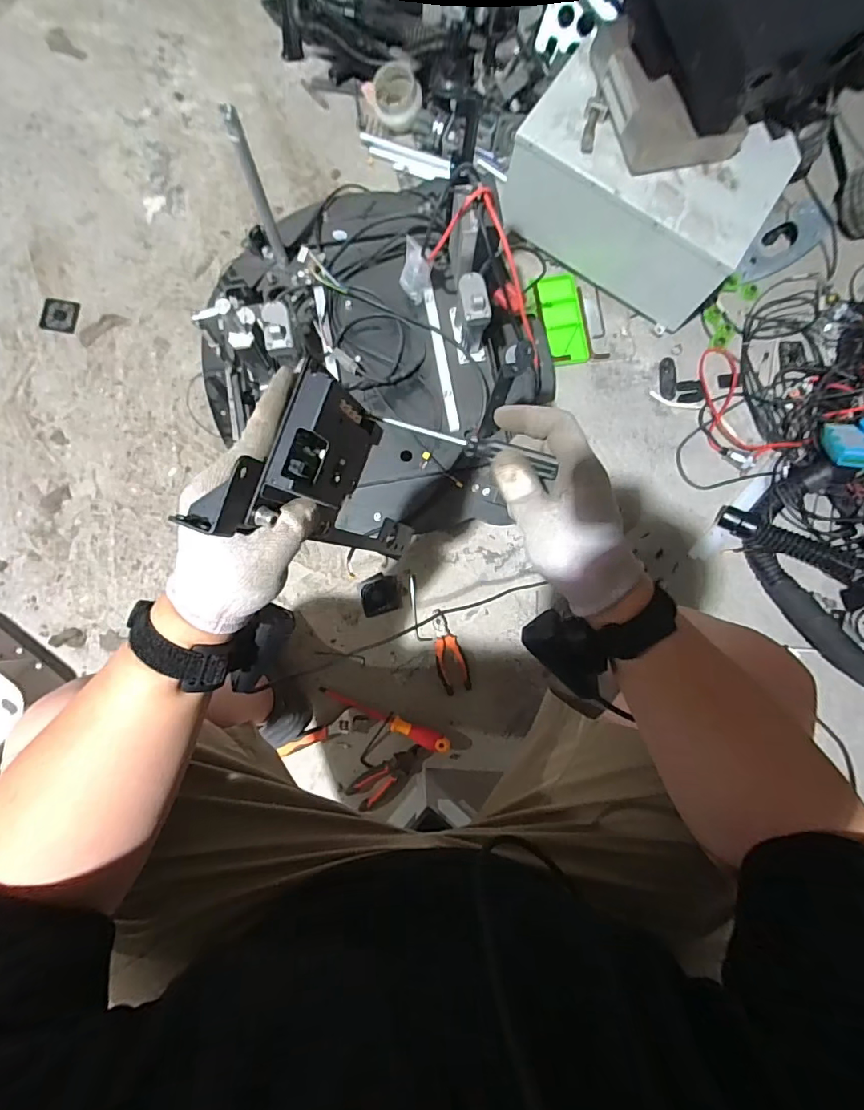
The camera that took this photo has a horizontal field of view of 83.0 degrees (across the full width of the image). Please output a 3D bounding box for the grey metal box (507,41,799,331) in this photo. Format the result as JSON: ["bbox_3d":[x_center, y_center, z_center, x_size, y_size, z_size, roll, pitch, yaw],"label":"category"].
[{"bbox_3d":[0.380,-0.675,0.907,0.427,0.198,0.255,34,82,2],"label":"grey metal box"}]

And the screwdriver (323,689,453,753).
[{"bbox_3d":[-0.086,0.300,0.884,0.252,0.041,0.026,22,82,0],"label":"screwdriver"}]

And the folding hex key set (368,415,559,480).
[{"bbox_3d":[0.020,-0.080,0.339,0.133,0.014,0.015,16,82,6],"label":"folding hex key set"}]

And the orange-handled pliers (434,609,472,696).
[{"bbox_3d":[0.029,0.180,0.912,0.055,0.013,0.153,-19,84,-5],"label":"orange-handled pliers"}]

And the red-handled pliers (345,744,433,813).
[{"bbox_3d":[-0.075,0.397,0.876,0.150,0.021,0.053,-35,85,-7],"label":"red-handled pliers"}]

